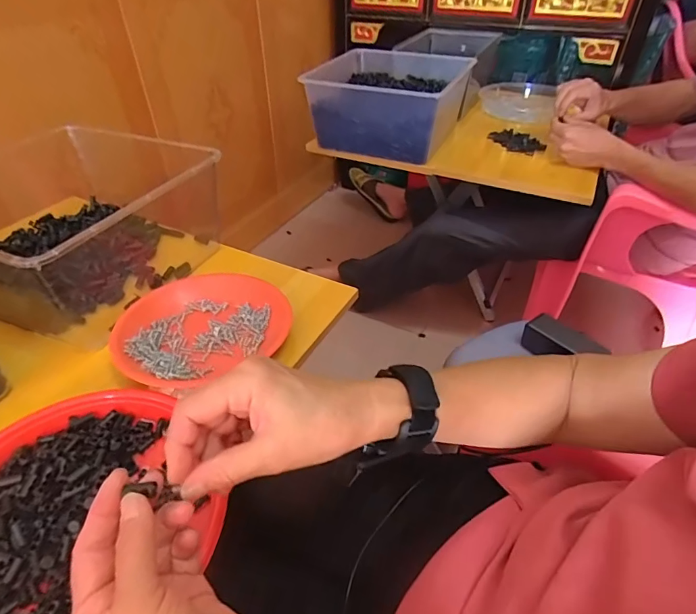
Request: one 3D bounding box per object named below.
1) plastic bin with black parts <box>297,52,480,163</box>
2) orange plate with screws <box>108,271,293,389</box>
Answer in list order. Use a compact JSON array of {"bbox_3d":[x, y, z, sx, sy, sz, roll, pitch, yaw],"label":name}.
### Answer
[{"bbox_3d":[0.089,-0.449,0.987,0.311,0.162,0.327,14,43,15],"label":"plastic bin with black parts"},{"bbox_3d":[-0.173,0.019,0.522,0.191,0.029,0.163,-25,47,-26],"label":"orange plate with screws"}]

